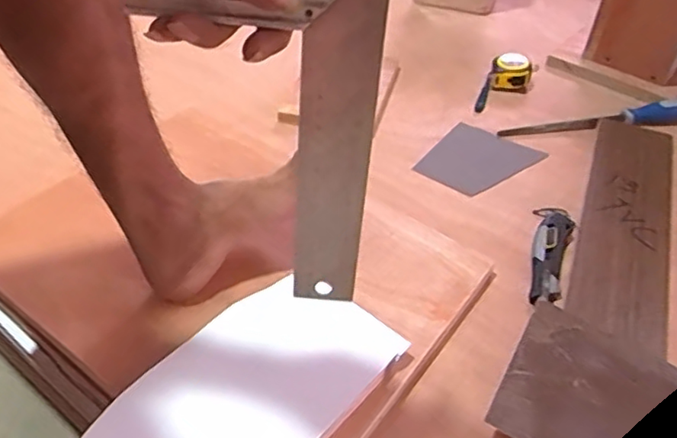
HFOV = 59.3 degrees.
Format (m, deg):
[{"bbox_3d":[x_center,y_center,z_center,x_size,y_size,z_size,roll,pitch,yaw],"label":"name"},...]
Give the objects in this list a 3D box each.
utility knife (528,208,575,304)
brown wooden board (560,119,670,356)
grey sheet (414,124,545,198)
[{"bbox_3d":[0.249,0.037,0.693,0.043,0.024,0.153,13,43,10],"label":"utility knife"},{"bbox_3d":[0.353,-0.003,0.729,0.102,0.019,0.403,16,45,18],"label":"brown wooden board"},{"bbox_3d":[0.192,-0.080,0.827,0.129,0.009,0.144,29,48,26],"label":"grey sheet"}]

